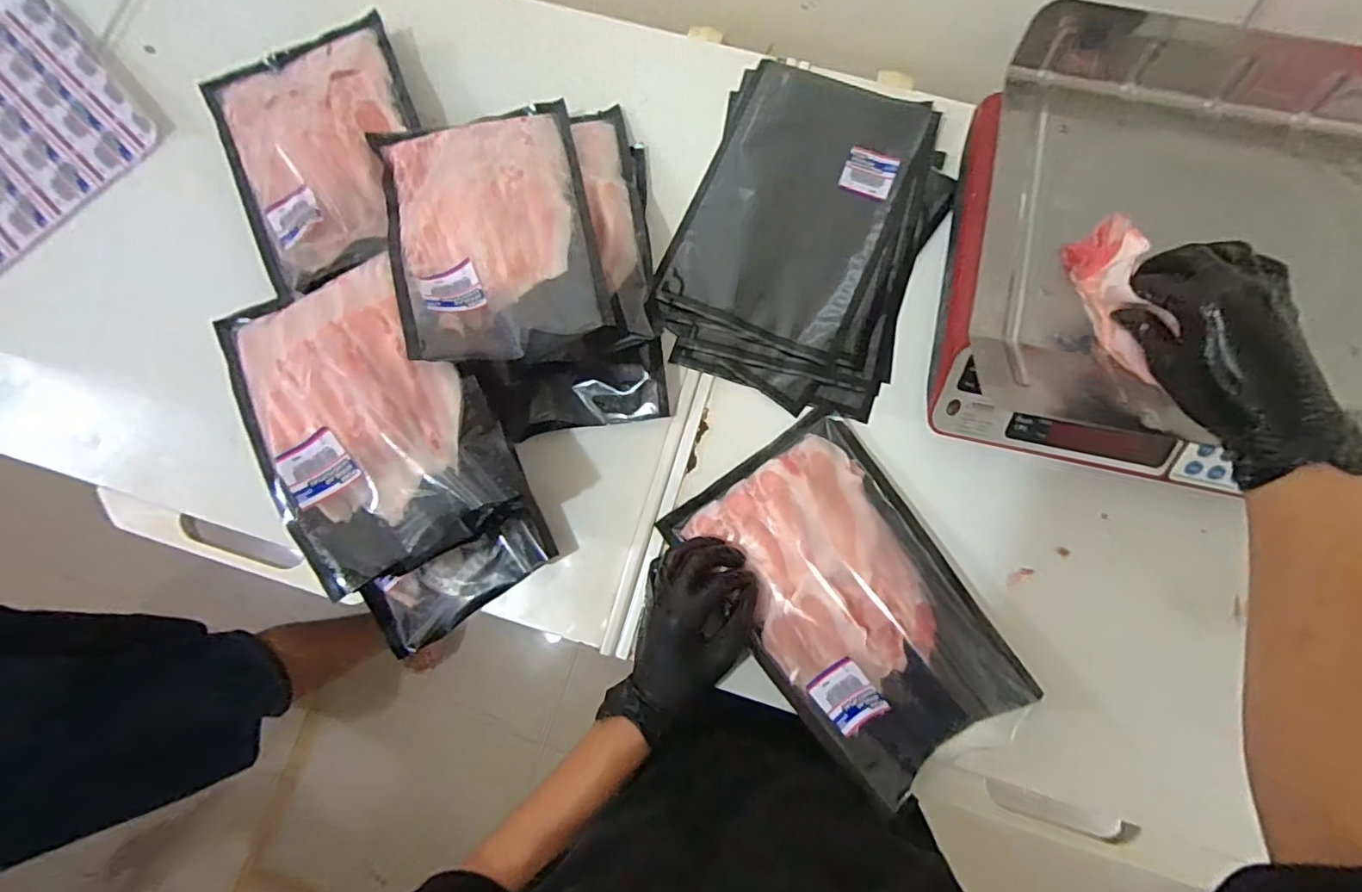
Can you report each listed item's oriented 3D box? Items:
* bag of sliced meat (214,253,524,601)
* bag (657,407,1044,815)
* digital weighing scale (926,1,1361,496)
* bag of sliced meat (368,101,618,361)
[{"bbox_3d":[-0.272,-0.037,0.498,0.178,0.052,0.289,-33,78,-6],"label":"bag of sliced meat"},{"bbox_3d":[0.149,0.125,0.519,0.188,0.024,0.285,-35,79,-7],"label":"bag"},{"bbox_3d":[0.428,-0.149,0.510,0.354,0.150,0.336,12,78,4],"label":"digital weighing scale"},{"bbox_3d":[-0.177,-0.202,0.541,0.184,0.050,0.295,-16,68,1],"label":"bag of sliced meat"}]

